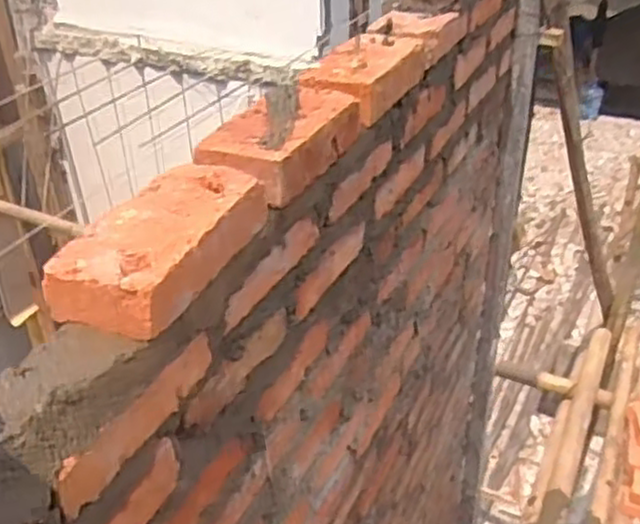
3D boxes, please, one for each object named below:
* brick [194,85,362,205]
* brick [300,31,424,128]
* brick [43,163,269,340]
[{"bbox_3d":[-0.031,-0.106,0.637,0.080,0.039,0.168,14,37,22],"label":"brick"},{"bbox_3d":[0.044,-0.188,0.744,0.071,0.041,0.159,15,37,22],"label":"brick"},{"bbox_3d":[-0.105,-0.014,0.500,0.077,0.038,0.161,14,36,21],"label":"brick"}]

